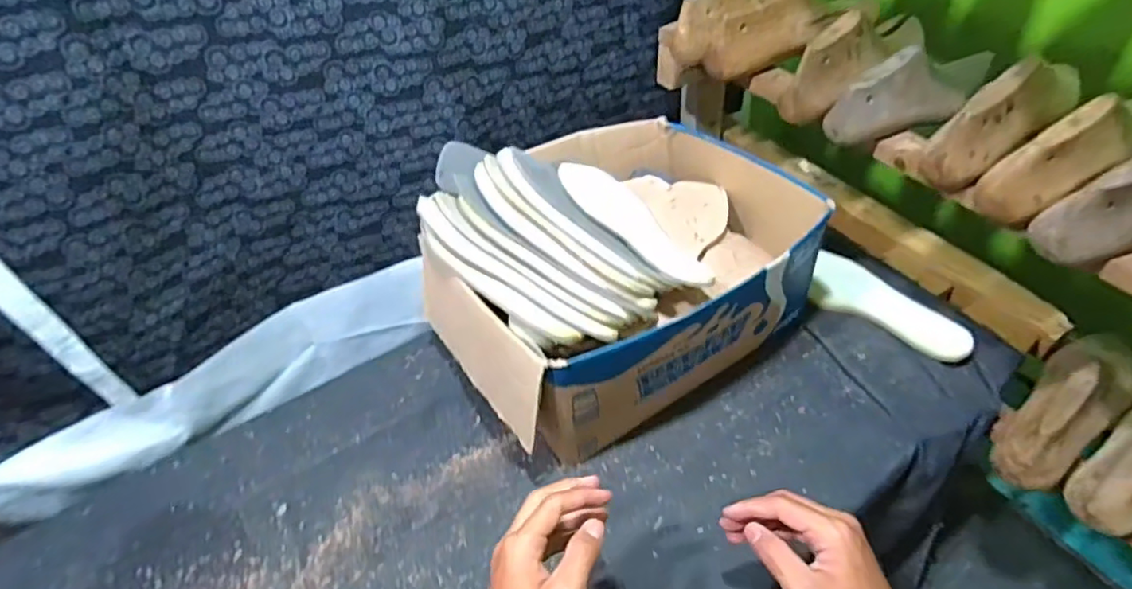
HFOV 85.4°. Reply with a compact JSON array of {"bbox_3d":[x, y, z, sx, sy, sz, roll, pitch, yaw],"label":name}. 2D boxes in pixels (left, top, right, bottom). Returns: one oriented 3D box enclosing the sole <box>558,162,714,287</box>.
[{"bbox_3d":[0.078,-0.078,0.670,0.073,0.034,0.239,-29,50,-21],"label":"sole"}]

